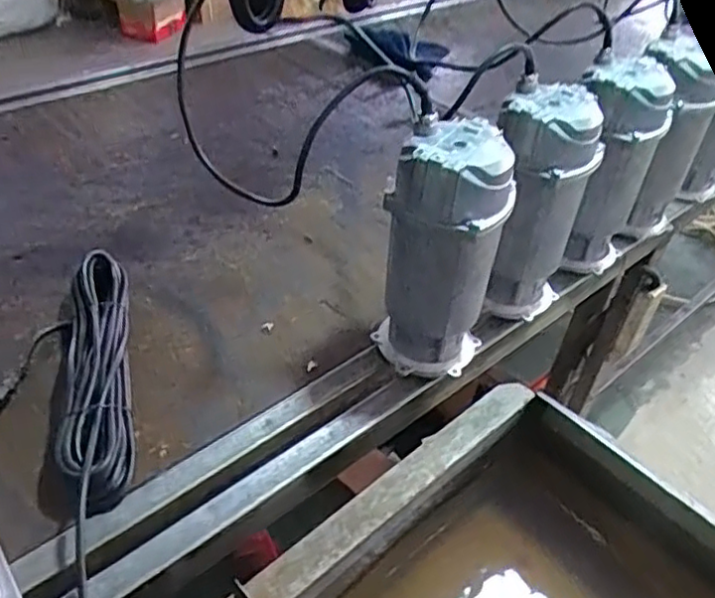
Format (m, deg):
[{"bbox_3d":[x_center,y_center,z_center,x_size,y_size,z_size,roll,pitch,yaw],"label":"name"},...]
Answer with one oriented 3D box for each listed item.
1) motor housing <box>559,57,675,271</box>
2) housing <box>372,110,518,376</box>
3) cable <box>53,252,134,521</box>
[{"bbox_3d":[0.335,-0.174,0.928,0.143,0.286,0.106,-29,52,-32],"label":"motor housing"},{"bbox_3d":[0.099,-0.045,0.774,0.118,0.301,0.116,3,42,-2],"label":"housing"},{"bbox_3d":[-0.304,0.083,0.770,0.072,0.057,0.353,-8,43,-14],"label":"cable"}]

